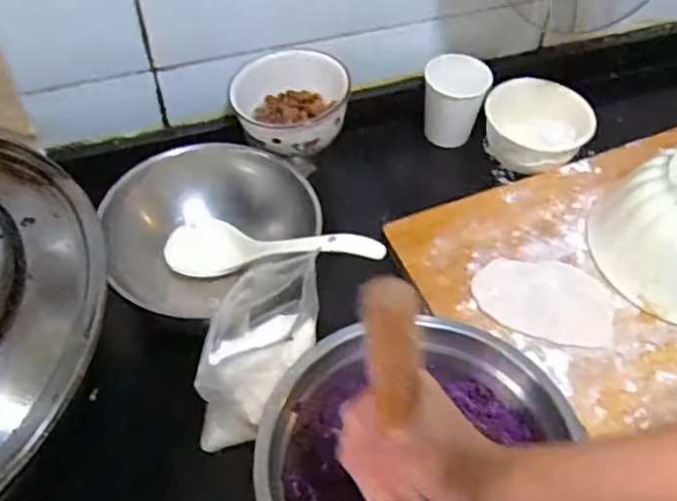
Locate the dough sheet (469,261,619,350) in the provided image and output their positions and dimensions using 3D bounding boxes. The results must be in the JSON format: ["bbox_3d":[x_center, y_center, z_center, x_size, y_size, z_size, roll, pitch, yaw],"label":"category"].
[{"bbox_3d":[0.193,0.043,0.611,0.128,0.004,0.088,10,52,5],"label":"dough sheet"}]

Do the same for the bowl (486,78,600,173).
[{"bbox_3d":[0.223,-0.136,0.731,0.112,0.055,0.112,3,52,0],"label":"bowl"}]

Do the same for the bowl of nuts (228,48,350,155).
[{"bbox_3d":[-0.046,-0.144,0.653,0.103,0.055,0.112,1,52,-1],"label":"bowl of nuts"}]

